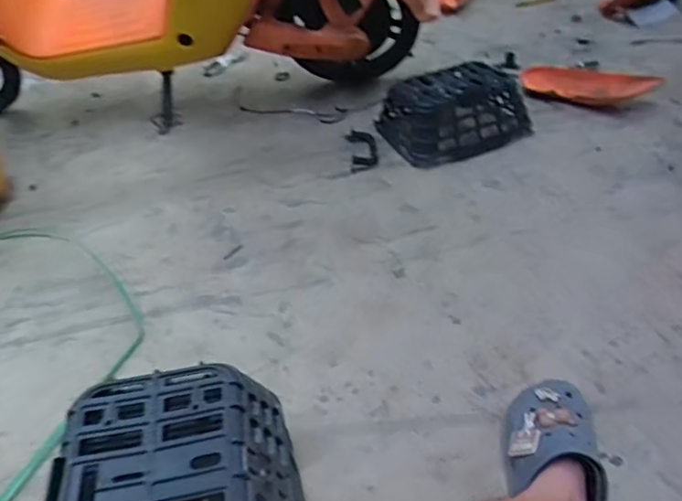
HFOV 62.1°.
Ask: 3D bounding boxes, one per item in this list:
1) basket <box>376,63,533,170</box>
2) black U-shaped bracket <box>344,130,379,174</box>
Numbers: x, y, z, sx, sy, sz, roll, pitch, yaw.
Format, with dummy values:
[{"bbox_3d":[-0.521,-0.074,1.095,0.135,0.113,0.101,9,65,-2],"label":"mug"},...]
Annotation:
[{"bbox_3d":[0.295,-0.355,1.442,0.356,0.134,0.228,-18,43,-11],"label":"basket"},{"bbox_3d":[0.055,-0.256,1.414,0.077,0.024,0.190,-7,42,-2],"label":"black U-shaped bracket"}]

